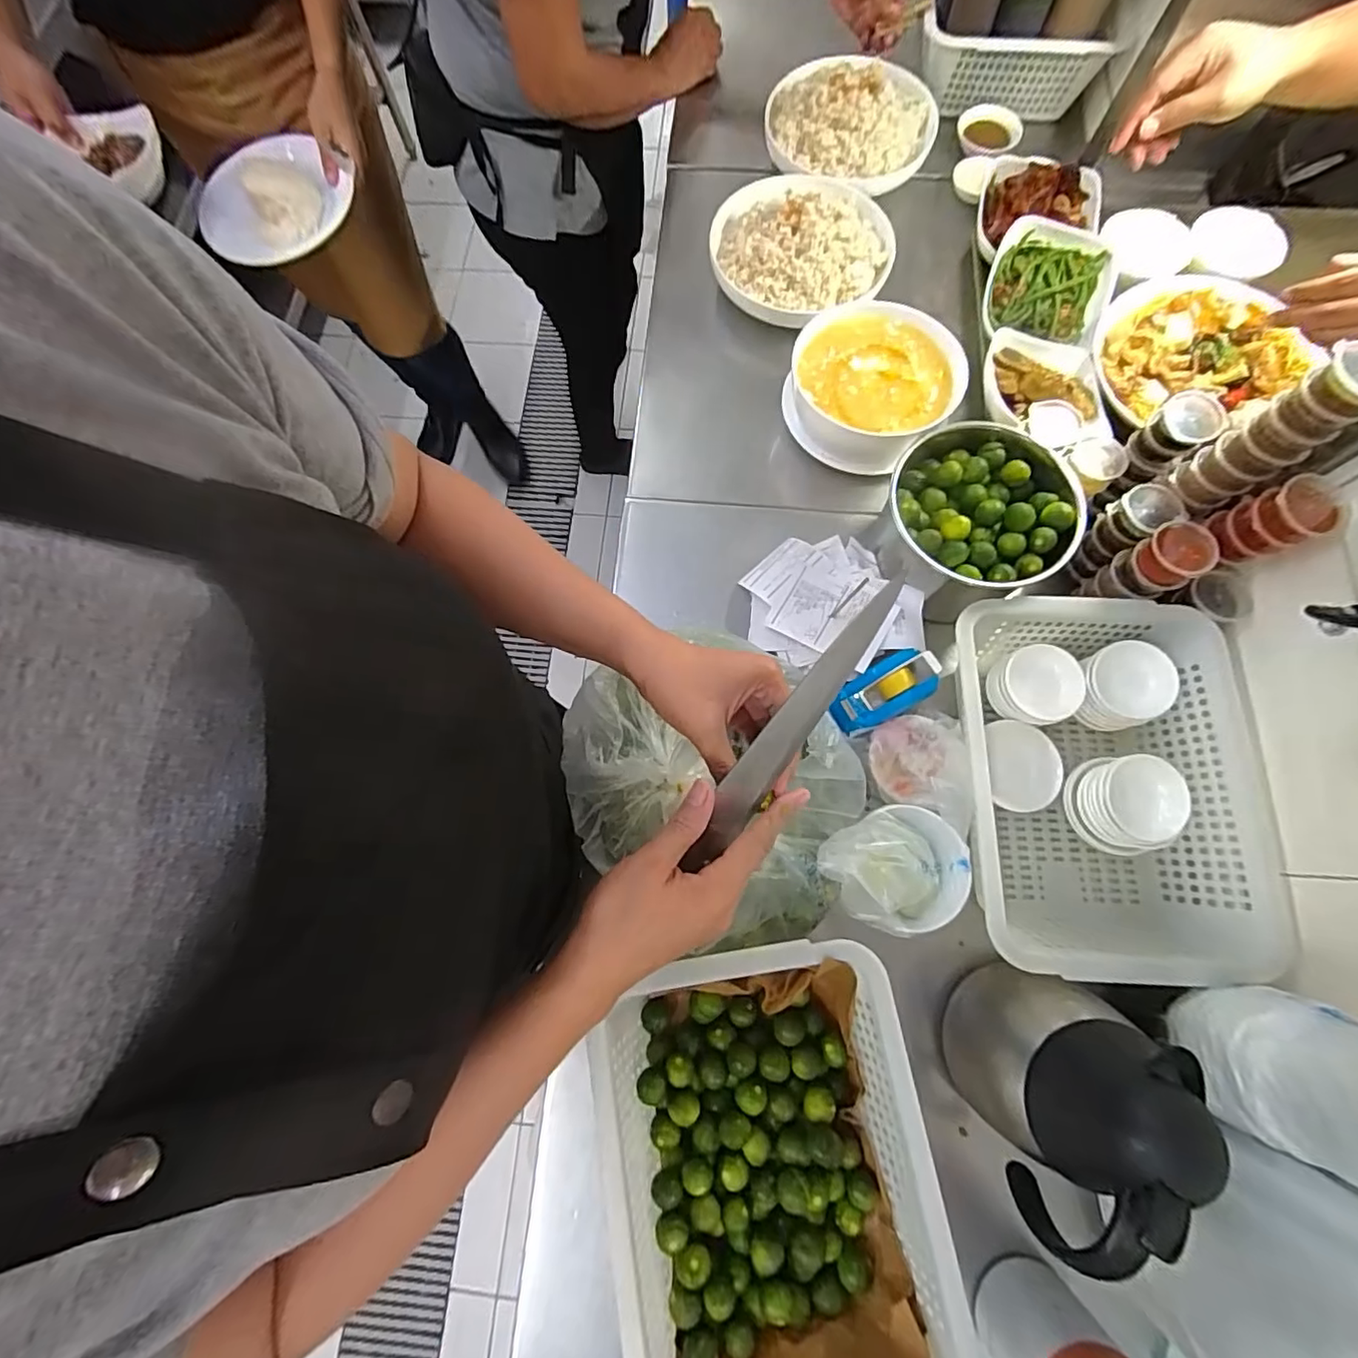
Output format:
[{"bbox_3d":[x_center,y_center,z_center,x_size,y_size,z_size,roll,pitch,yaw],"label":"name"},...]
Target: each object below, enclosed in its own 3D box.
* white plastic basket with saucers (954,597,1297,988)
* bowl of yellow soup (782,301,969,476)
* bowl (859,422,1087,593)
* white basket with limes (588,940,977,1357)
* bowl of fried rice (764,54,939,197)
[{"bbox_3d":[0.381,0.094,0.529,0.236,0.094,0.313,1,74,2],"label":"white plastic basket with saucers"},{"bbox_3d":[0.220,-0.336,0.658,0.178,0.070,0.188,0,74,1],"label":"bowl of yellow soup"},{"bbox_3d":[0.292,-0.156,0.582,0.167,0.093,0.173,0,74,1],"label":"bowl"},{"bbox_3d":[0.068,0.376,0.445,0.229,0.082,0.307,-9,74,-1],"label":"white basket with limes"},{"bbox_3d":[0.232,-0.760,0.782,0.226,0.070,0.184,14,75,5],"label":"bowl of fried rice"}]

